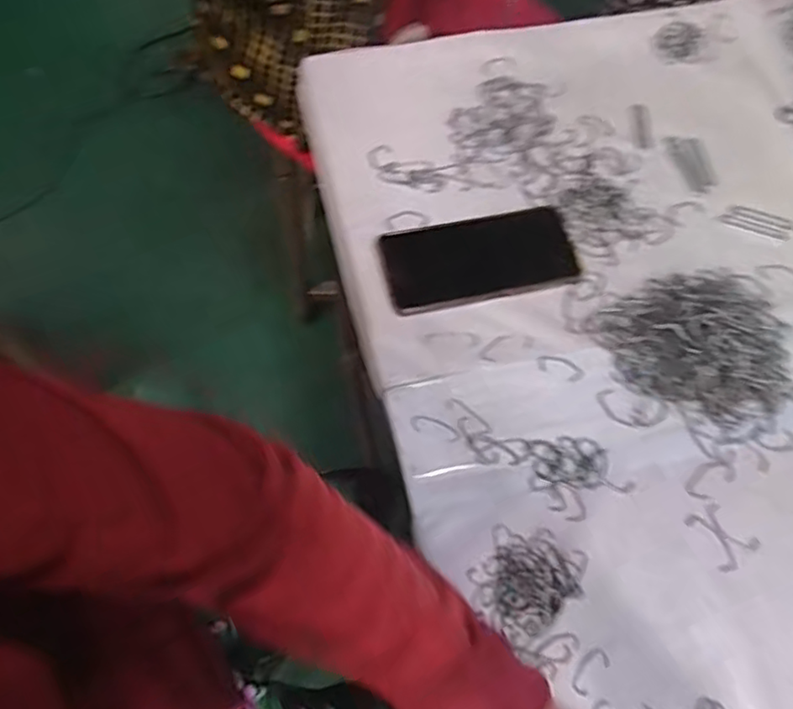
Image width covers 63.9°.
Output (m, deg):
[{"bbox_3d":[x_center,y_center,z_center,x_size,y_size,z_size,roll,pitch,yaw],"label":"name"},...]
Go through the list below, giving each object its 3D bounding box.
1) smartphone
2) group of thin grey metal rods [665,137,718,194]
[{"bbox_3d":[0.071,-0.082,0.542,0.164,0.008,0.080,-13,67,-8],"label":"smartphone"},{"bbox_3d":[0.284,-0.182,0.607,0.036,0.004,0.065,-10,67,-7],"label":"group of thin grey metal rods"}]

